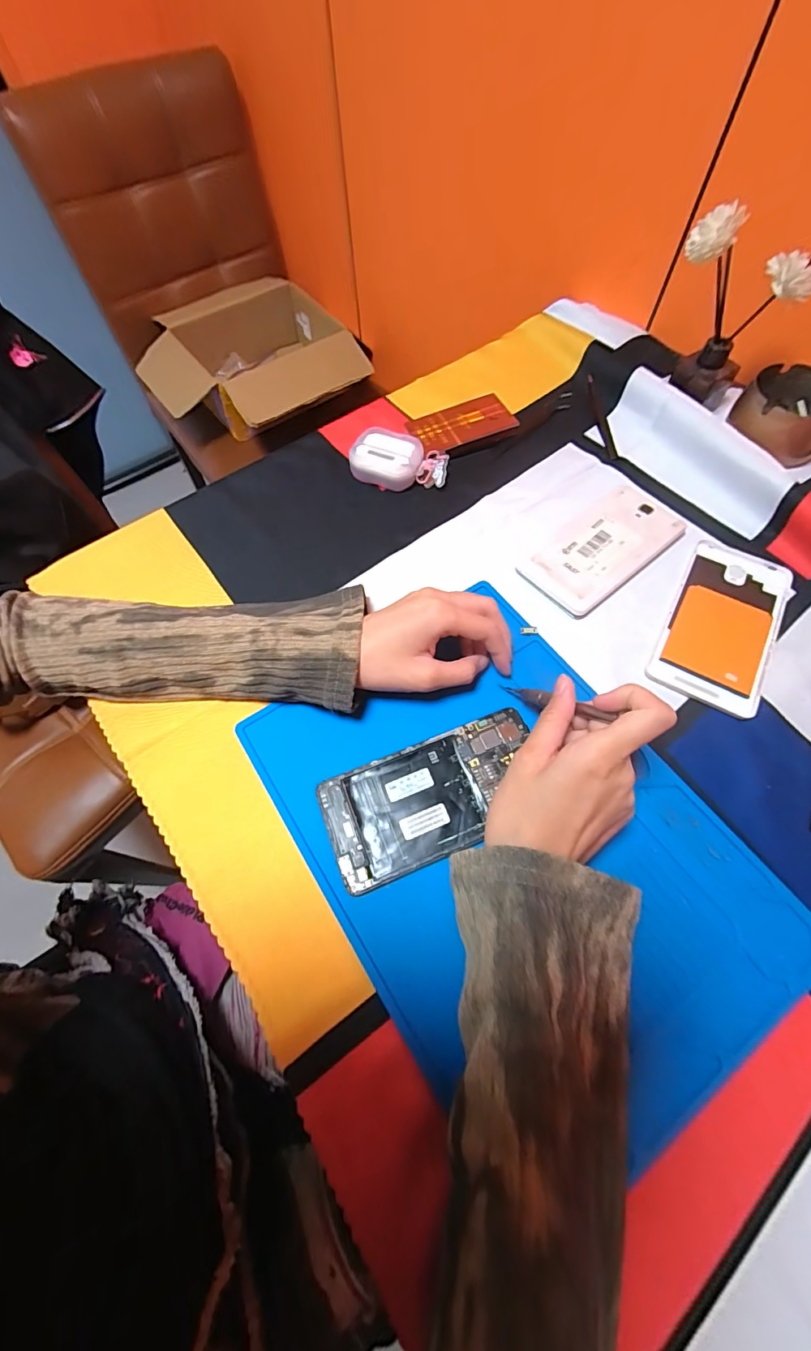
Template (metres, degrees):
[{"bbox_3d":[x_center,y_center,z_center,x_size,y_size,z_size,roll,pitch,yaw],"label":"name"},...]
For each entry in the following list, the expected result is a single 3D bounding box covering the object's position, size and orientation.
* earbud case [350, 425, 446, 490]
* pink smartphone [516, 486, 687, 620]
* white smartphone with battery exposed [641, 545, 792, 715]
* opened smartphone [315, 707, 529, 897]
[{"bbox_3d":[-0.004,-0.201,0.436,0.086,0.027,0.050,23,66,13],"label":"earbud case"},{"bbox_3d":[0.169,-0.108,0.392,0.141,0.011,0.073,-39,68,-16],"label":"pink smartphone"},{"bbox_3d":[0.249,-0.044,0.359,0.075,0.004,0.154,28,67,15],"label":"white smartphone with battery exposed"},{"bbox_3d":[0.020,0.079,0.299,0.143,0.008,0.072,-20,64,-8],"label":"opened smartphone"}]

